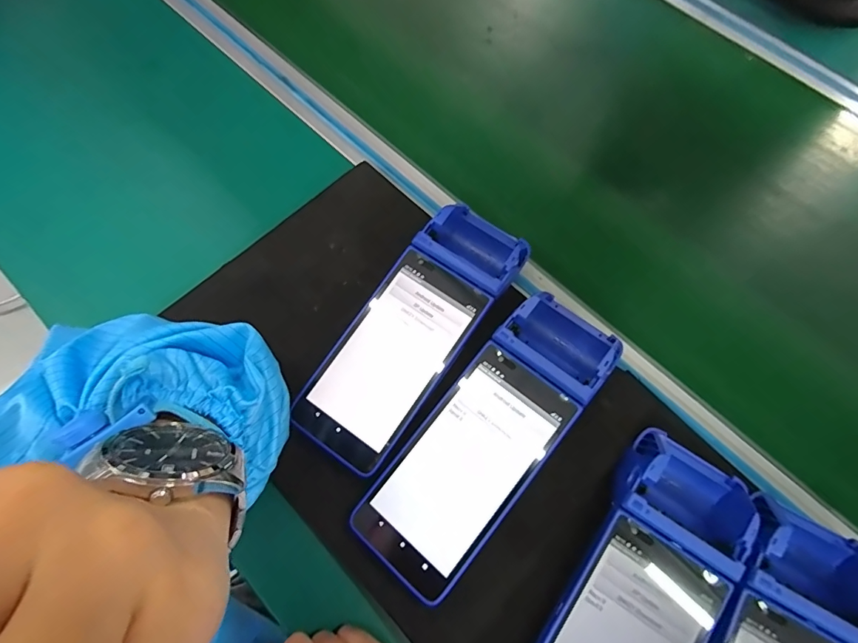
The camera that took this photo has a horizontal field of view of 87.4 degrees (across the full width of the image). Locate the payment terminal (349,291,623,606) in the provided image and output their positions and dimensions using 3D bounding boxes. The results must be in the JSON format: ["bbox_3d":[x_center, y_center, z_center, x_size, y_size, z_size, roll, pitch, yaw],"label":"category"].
[{"bbox_3d":[0.046,0.075,0.319,0.078,0.044,0.225,39,73,11],"label":"payment terminal"}]

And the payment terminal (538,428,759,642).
[{"bbox_3d":[0.129,0.181,0.286,0.089,0.044,0.226,35,72,10],"label":"payment terminal"}]

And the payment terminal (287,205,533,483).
[{"bbox_3d":[-0.008,0.001,0.349,0.078,0.044,0.226,34,72,10],"label":"payment terminal"}]

